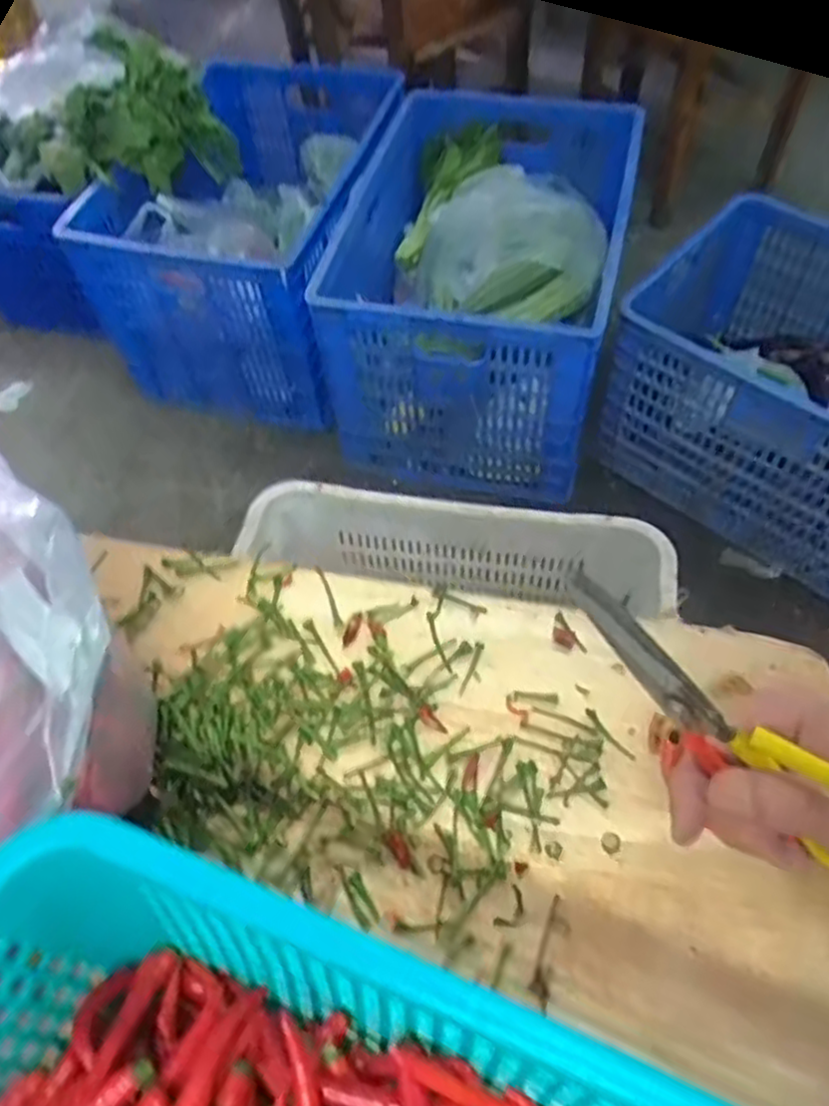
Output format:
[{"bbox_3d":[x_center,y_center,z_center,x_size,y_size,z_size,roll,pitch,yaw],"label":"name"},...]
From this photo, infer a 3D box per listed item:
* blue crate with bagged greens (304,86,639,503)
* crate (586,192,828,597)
[{"bbox_3d":[0.129,-0.509,1.471,0.477,0.451,0.664,10,58,11],"label":"blue crate with bagged greens"},{"bbox_3d":[0.685,-0.288,1.281,0.583,0.345,0.473,36,66,24],"label":"crate"}]

